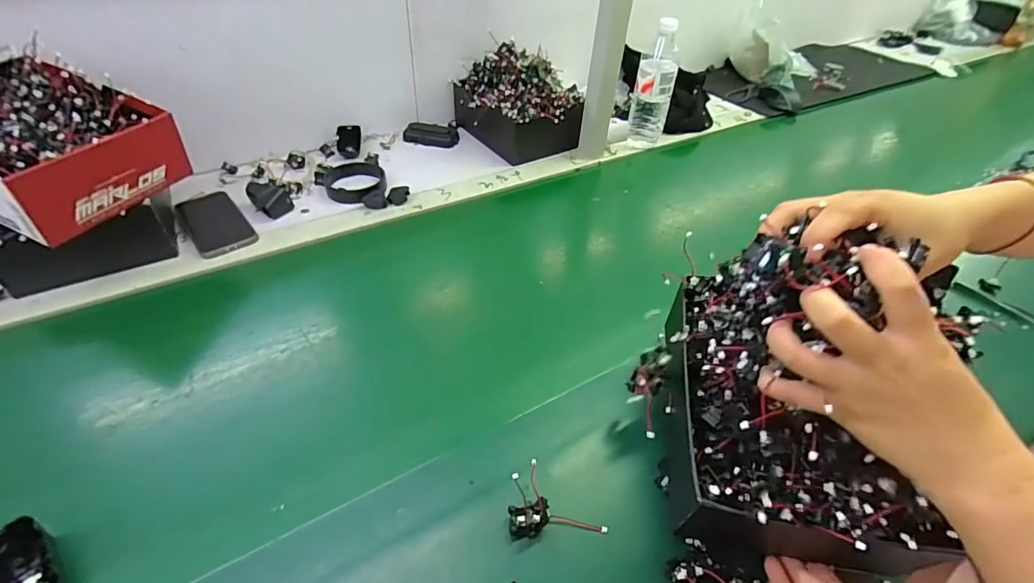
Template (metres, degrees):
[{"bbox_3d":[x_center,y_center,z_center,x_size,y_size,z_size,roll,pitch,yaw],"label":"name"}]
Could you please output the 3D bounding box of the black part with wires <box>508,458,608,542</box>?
[{"bbox_3d":[0.034,0.185,0.423,0.084,0.034,0.056,-3,46,-5],"label":"black part with wires"}]

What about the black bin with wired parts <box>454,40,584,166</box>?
[{"bbox_3d":[0.002,-0.369,0.906,0.185,0.128,0.233,-22,50,-24],"label":"black bin with wired parts"}]

